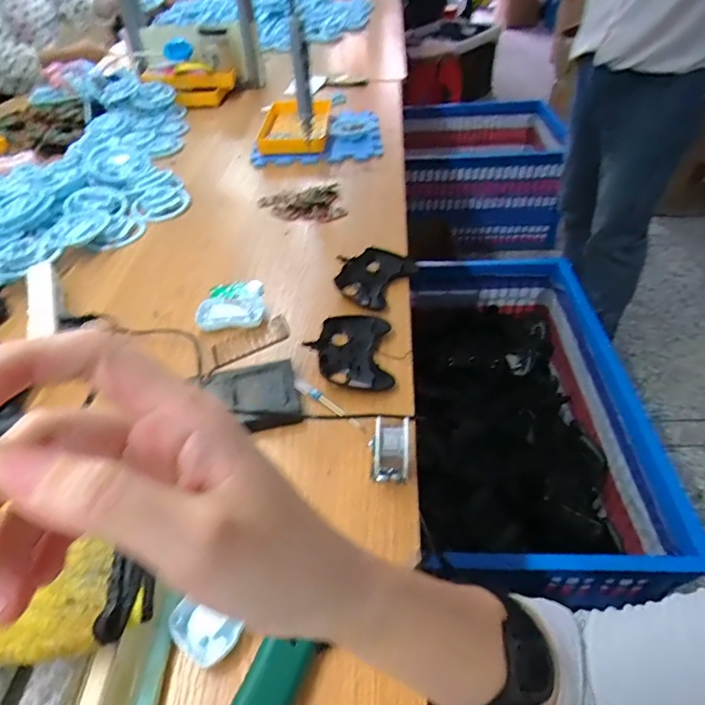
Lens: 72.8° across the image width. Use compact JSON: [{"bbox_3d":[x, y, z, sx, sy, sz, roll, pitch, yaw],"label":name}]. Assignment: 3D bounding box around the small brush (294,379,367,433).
[{"bbox_3d":[-0.027,0.057,0.524,0.104,0.013,0.010,33,54,29],"label":"small brush"}]

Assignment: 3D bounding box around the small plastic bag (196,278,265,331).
[{"bbox_3d":[-0.168,-0.070,0.668,0.089,0.021,0.106,-3,45,-3],"label":"small plastic bag"}]

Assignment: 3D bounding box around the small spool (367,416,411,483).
[{"bbox_3d":[0.035,0.093,0.446,0.035,0.056,0.047,4,45,4],"label":"small spool"}]

